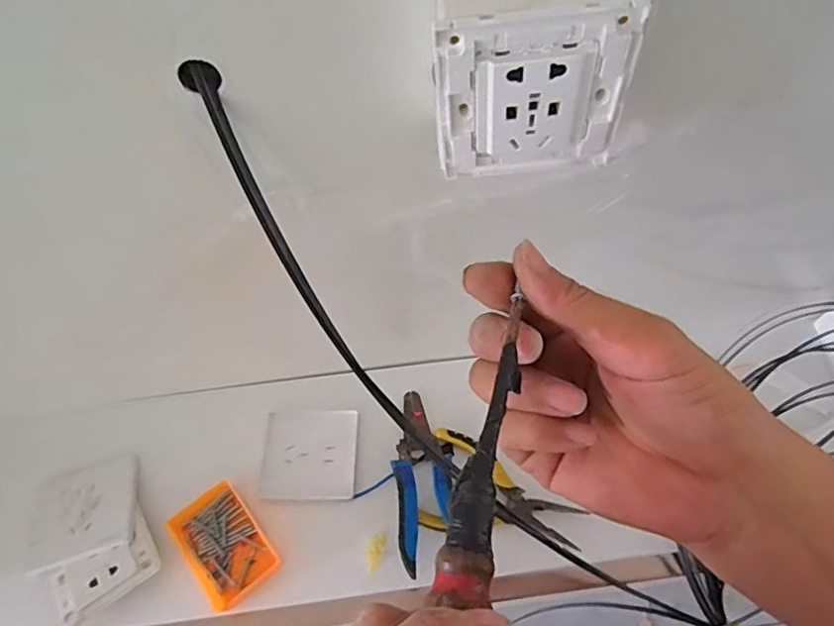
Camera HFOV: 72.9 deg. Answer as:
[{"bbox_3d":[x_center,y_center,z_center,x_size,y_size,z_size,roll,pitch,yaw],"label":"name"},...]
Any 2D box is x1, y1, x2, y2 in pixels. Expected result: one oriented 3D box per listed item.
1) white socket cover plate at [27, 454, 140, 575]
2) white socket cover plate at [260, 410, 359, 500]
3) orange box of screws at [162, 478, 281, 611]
[{"bbox_3d":[-0.305,0.181,0.517,0.093,0.013,0.092,-18,46,-12],"label":"white socket cover plate"},{"bbox_3d":[-0.104,0.137,0.550,0.090,0.005,0.085,-1,61,1],"label":"white socket cover plate"},{"bbox_3d":[-0.174,0.204,0.507,0.062,0.025,0.096,-34,65,-16],"label":"orange box of screws"}]

